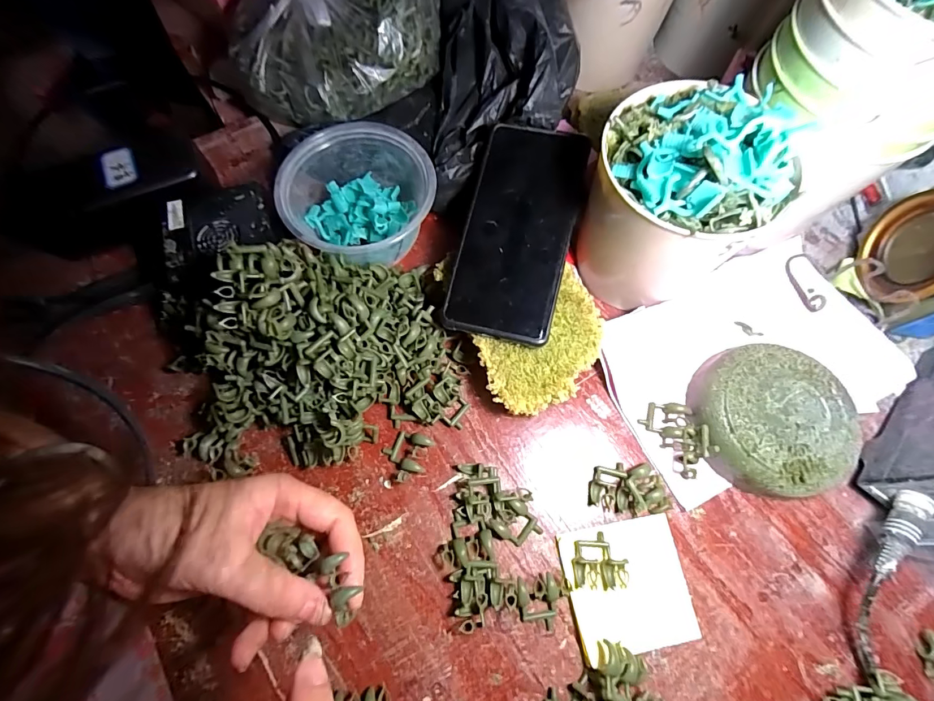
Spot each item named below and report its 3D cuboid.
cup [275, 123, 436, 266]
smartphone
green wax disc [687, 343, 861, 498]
[{"bbox_3d":[-0.081,-0.114,0.329,0.108,0.052,0.113,0,71,0],"label":"cup"},{"bbox_3d":[0.037,-0.087,0.299,0.073,0.005,0.161,14,81,7],"label":"smartphone"},{"bbox_3d":[0.212,0.049,0.296,0.096,0.033,0.100,0,71,0],"label":"green wax disc"}]

